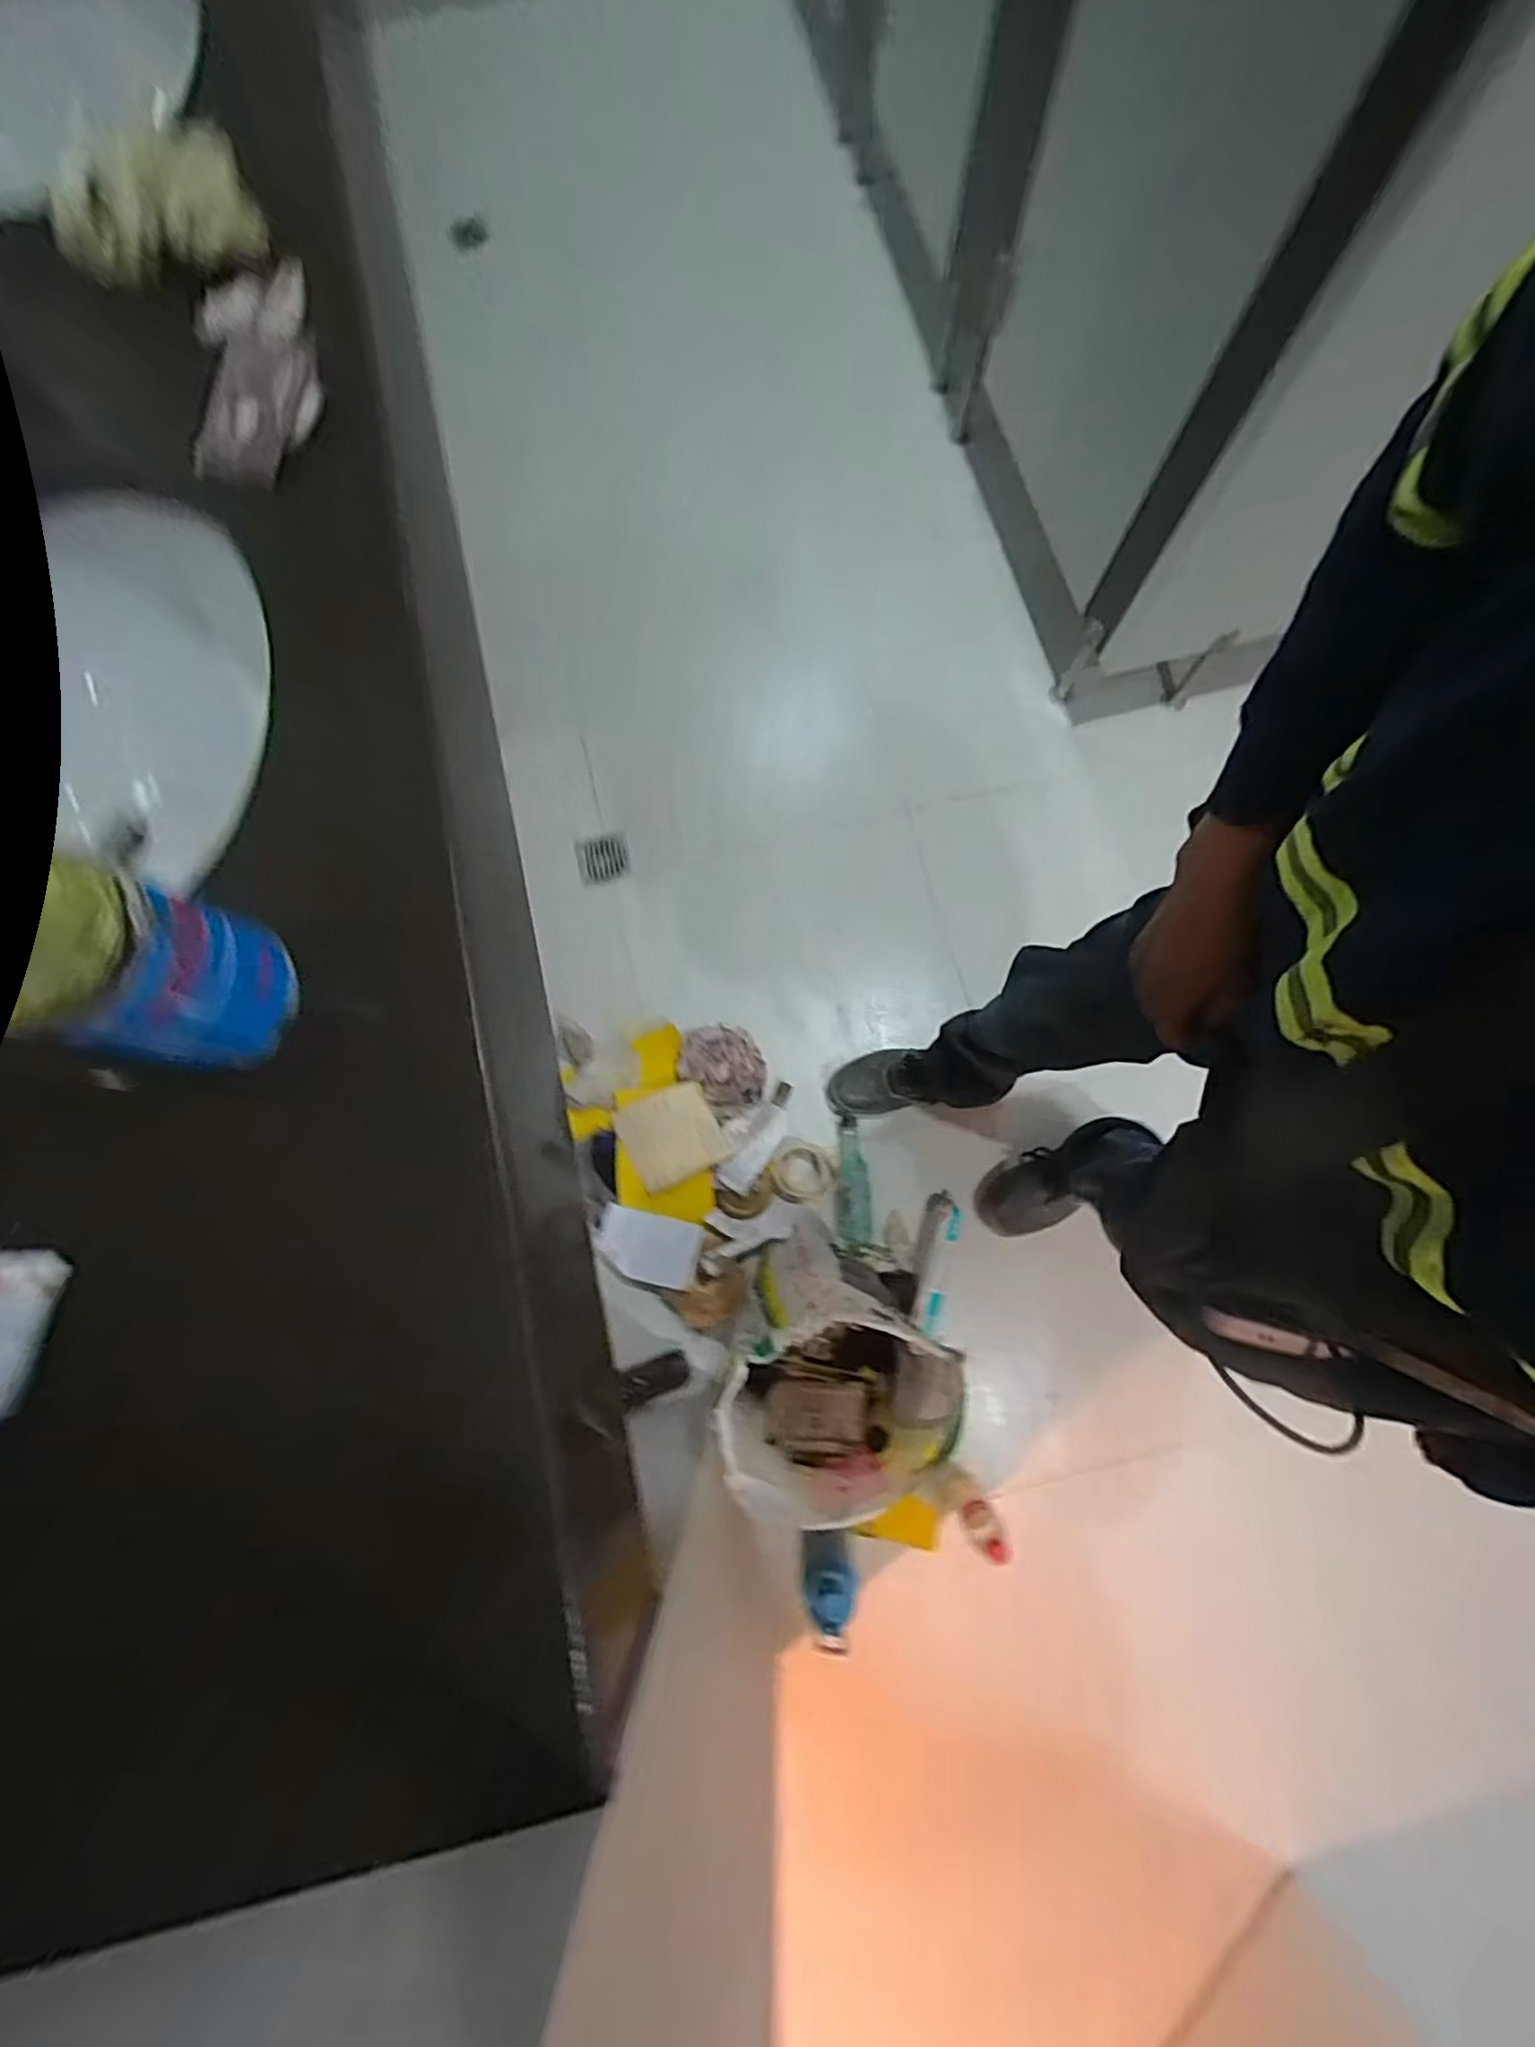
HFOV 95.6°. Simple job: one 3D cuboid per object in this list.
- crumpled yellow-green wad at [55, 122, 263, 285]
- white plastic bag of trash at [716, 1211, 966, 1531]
[{"bbox_3d":[-0.512,-0.682,0.579,0.156,0.056,0.080,-30,80,-6],"label":"crumpled yellow-green wad"},{"bbox_3d":[0.087,0.447,0.977,0.281,0.434,0.285,7,78,2],"label":"white plastic bag of trash"}]

